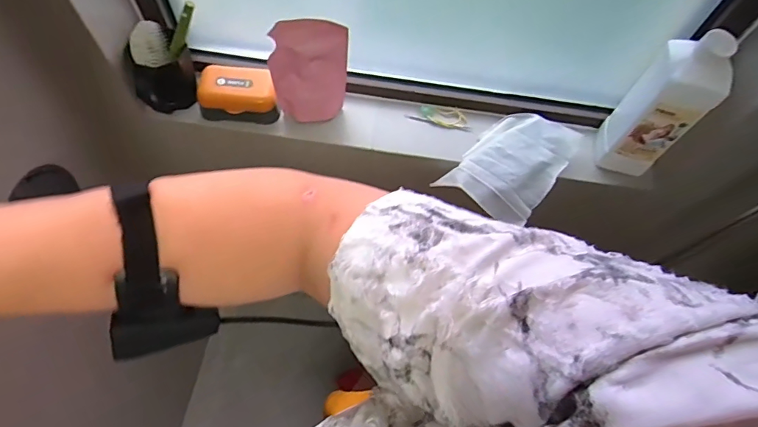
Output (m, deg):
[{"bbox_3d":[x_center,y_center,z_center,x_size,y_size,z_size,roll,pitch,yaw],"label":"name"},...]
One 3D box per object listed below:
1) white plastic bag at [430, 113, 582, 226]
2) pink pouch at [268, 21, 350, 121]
[{"bbox_3d":[0.216,-0.082,0.761,0.145,0.043,0.209,36,67,14],"label":"white plastic bag"},{"bbox_3d":[-0.102,-0.208,0.701,0.112,0.183,0.021,-7,64,-7],"label":"pink pouch"}]

